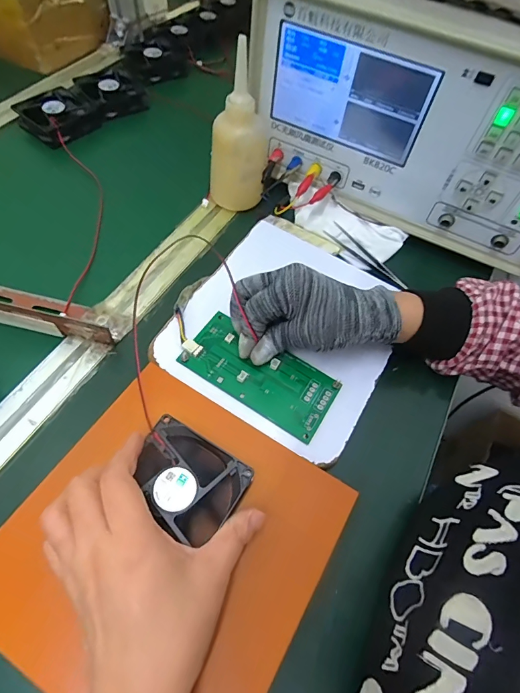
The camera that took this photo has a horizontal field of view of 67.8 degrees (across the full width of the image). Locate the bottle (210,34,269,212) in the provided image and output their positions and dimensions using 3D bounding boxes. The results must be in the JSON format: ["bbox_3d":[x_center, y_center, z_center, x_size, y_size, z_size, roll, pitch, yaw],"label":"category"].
[{"bbox_3d":[-0.022,-0.228,0.411,0.063,0.133,0.055,2,60,-3],"label":"bottle"}]

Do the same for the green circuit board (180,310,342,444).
[{"bbox_3d":[0.000,0.023,0.341,0.132,0.007,0.064,28,62,10],"label":"green circuit board"}]

